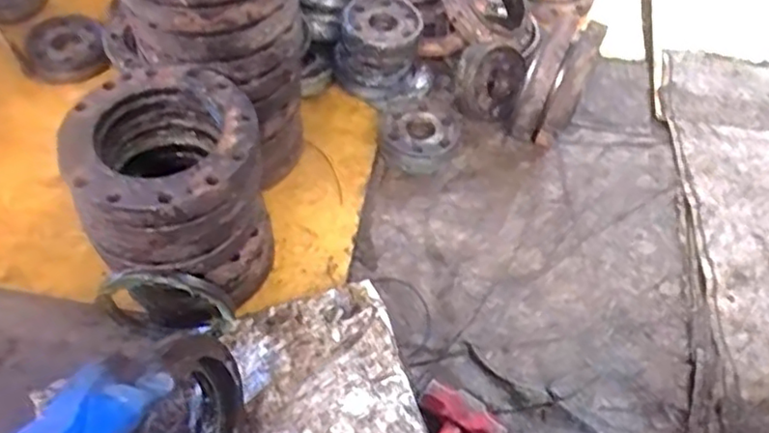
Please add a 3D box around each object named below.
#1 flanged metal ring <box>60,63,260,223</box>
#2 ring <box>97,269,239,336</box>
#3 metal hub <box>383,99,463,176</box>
[{"bbox_3d":[-0.236,-0.085,0.691,0.194,0.038,0.196,2,55,-3],"label":"flanged metal ring"},{"bbox_3d":[-0.257,0.105,0.772,0.145,0.146,0.032,-2,55,-4],"label":"ring"},{"bbox_3d":[0.062,-0.128,1.018,0.138,0.045,0.120,-19,58,-15],"label":"metal hub"}]

